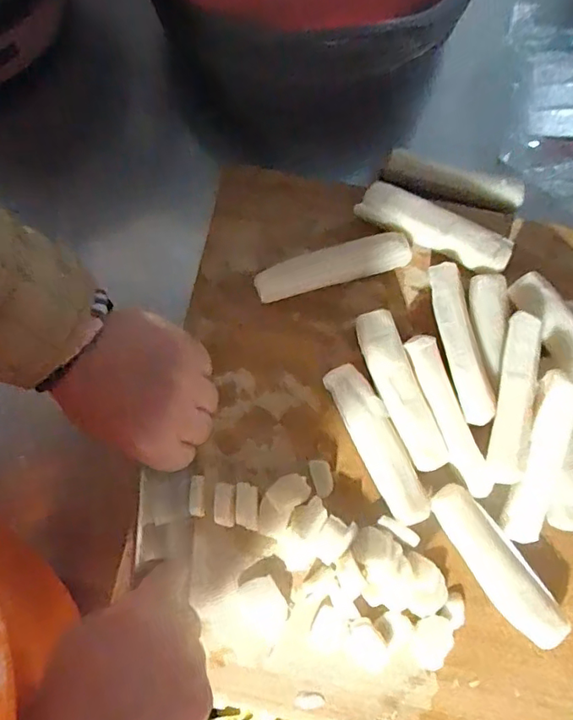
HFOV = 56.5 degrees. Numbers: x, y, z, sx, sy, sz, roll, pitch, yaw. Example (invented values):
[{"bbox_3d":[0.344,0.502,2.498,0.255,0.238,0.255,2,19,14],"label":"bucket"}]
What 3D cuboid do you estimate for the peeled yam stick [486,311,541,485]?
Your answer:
[{"bbox_3d":[0.166,0.026,0.392,0.024,0.020,0.123,12,76,1],"label":"peeled yam stick"}]

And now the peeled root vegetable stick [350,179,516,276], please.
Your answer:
[{"bbox_3d":[0.125,-0.111,0.457,0.129,0.027,0.035,25,78,6],"label":"peeled root vegetable stick"}]

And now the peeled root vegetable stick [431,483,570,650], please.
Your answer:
[{"bbox_3d":[0.157,0.152,0.402,0.035,0.022,0.126,-33,79,-8],"label":"peeled root vegetable stick"}]

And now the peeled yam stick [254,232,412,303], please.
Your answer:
[{"bbox_3d":[0.038,-0.078,0.449,0.129,0.030,0.029,-13,77,-3],"label":"peeled yam stick"}]

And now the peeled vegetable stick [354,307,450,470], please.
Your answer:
[{"bbox_3d":[0.089,0.025,0.427,0.031,0.027,0.129,-20,77,-5],"label":"peeled vegetable stick"}]

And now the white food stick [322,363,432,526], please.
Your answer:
[{"bbox_3d":[0.071,0.065,0.420,0.031,0.025,0.127,-25,78,-6],"label":"white food stick"}]

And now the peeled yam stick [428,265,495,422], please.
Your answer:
[{"bbox_3d":[0.136,-0.014,0.419,0.023,0.019,0.128,-8,77,-2],"label":"peeled yam stick"}]

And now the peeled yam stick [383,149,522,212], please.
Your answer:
[{"bbox_3d":[0.151,-0.159,0.475,0.127,0.019,0.030,9,76,2],"label":"peeled yam stick"}]

